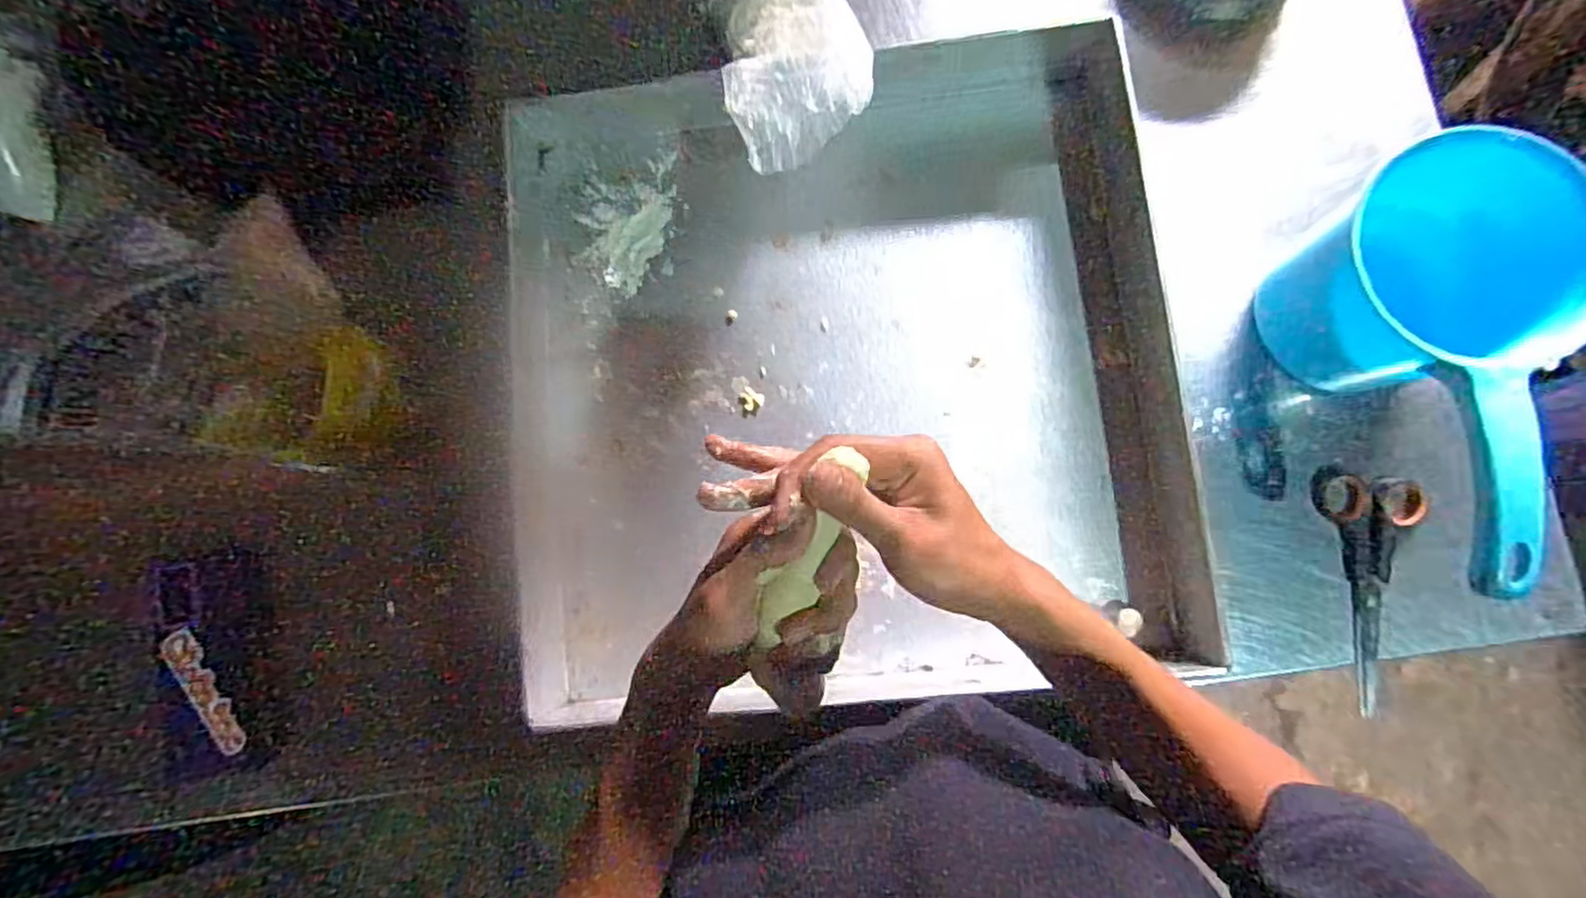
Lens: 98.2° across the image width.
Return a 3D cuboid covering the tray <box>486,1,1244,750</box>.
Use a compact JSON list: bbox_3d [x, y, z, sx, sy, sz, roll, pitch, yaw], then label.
[{"bbox_3d":[0.023,-0.061,0.506,0.479,0.063,0.461,-5,84,4],"label":"tray"}]

